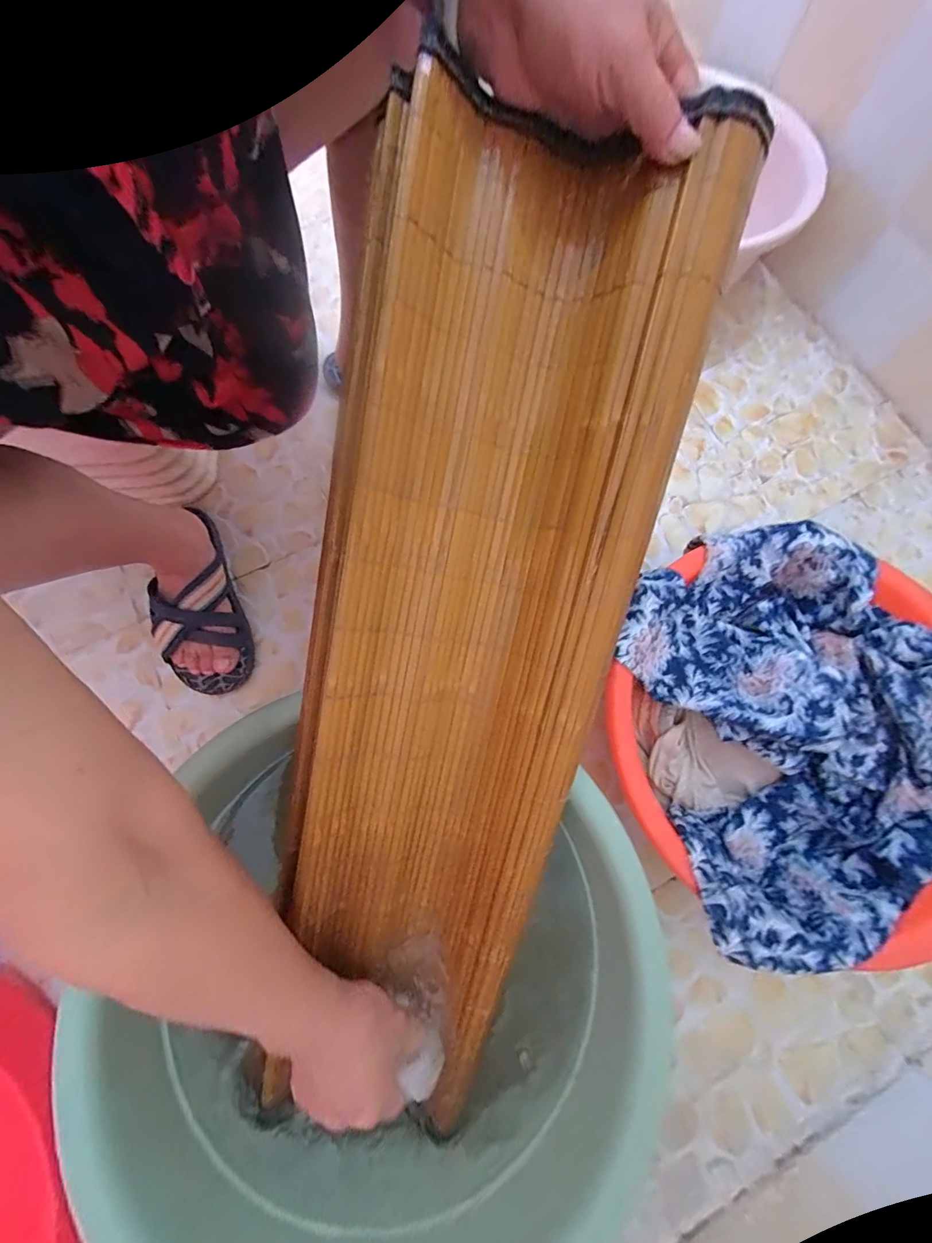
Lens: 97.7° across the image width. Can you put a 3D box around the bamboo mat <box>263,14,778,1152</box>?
[{"bbox_3d":[-0.006,0.037,0.307,0.222,0.050,0.688,12,100,3],"label":"bamboo mat"}]

